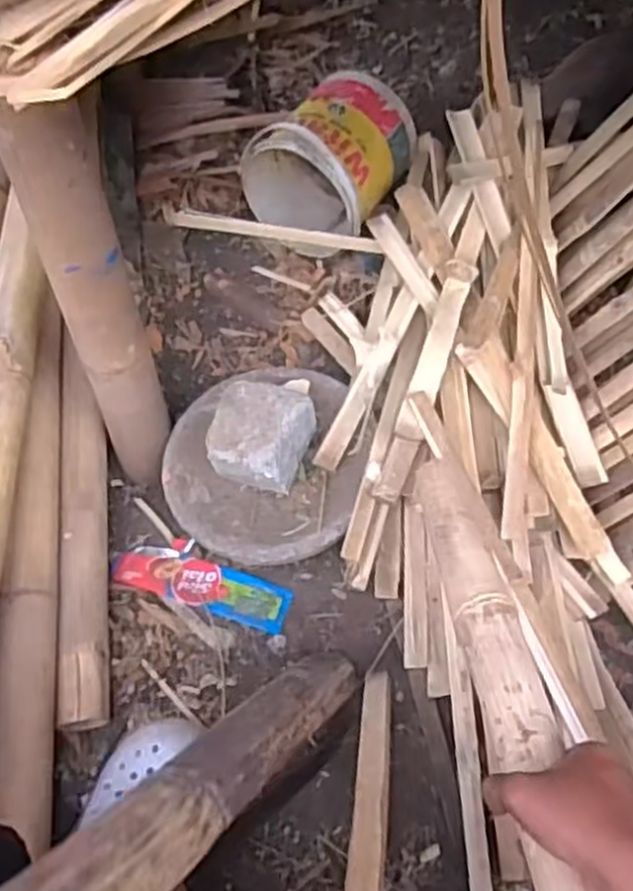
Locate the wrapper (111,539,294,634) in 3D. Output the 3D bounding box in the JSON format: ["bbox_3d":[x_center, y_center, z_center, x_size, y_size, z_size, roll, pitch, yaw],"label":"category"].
[{"bbox_3d":[-0.129,0.152,0.904,0.208,0.018,0.066,15,57,12],"label":"wrapper"}]

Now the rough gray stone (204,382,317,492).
[{"bbox_3d":[-0.065,-0.011,0.902,0.101,0.074,0.108,15,57,12],"label":"rough gray stone"}]

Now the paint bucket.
[{"bbox_3d":[0.015,-0.385,1.119,0.190,0.201,0.201,23,59,17],"label":"paint bucket"}]

